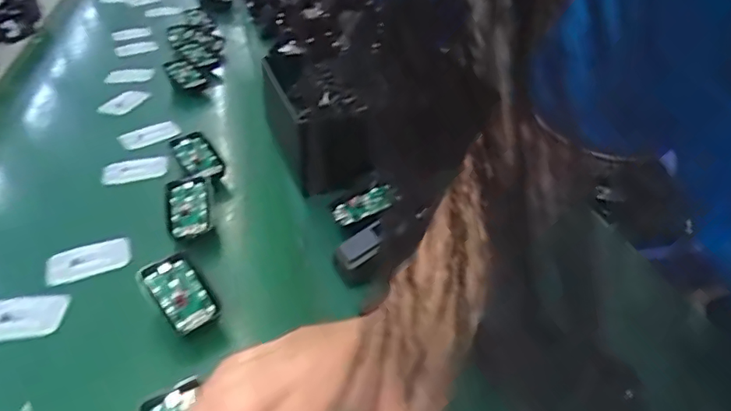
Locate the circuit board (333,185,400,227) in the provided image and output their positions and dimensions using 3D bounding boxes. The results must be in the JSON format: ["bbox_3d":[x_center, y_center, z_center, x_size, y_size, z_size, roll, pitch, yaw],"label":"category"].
[{"bbox_3d":[0.000,0.000,0.502,0.061,0.005,0.029,-25,41,-12],"label":"circuit board"}]

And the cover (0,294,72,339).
[{"bbox_3d":[-0.284,0.091,0.434,0.069,0.007,0.042,-5,36,-10],"label":"cover"}]

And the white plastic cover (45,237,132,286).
[{"bbox_3d":[-0.257,0.051,0.492,0.073,0.009,0.040,-16,39,-23],"label":"white plastic cover"}]

